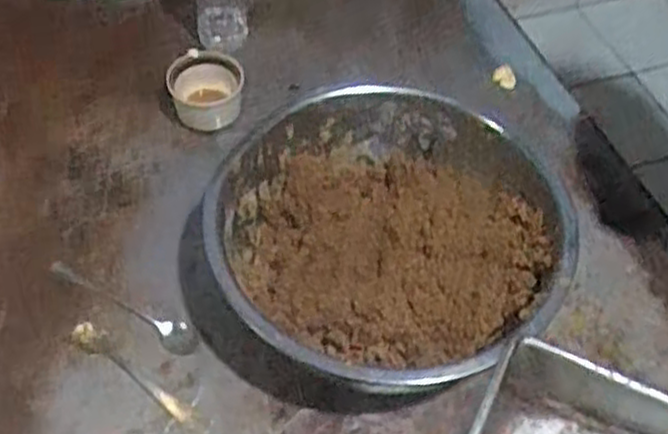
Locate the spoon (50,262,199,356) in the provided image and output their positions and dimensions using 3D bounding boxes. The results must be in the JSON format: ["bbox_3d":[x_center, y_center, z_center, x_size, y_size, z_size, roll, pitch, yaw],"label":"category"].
[{"bbox_3d":[-0.224,0.094,0.818,0.189,0.019,0.030,26,55,14],"label":"spoon"}]

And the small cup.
[{"bbox_3d":[-0.161,-0.171,1.000,0.095,0.063,0.106,-2,53,-6],"label":"small cup"}]

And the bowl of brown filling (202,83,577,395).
[{"bbox_3d":[0.052,0.018,0.807,0.347,0.103,0.322,2,53,-3],"label":"bowl of brown filling"}]

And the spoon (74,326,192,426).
[{"bbox_3d":[-0.199,0.153,0.768,0.148,0.014,0.025,35,58,20],"label":"spoon"}]

